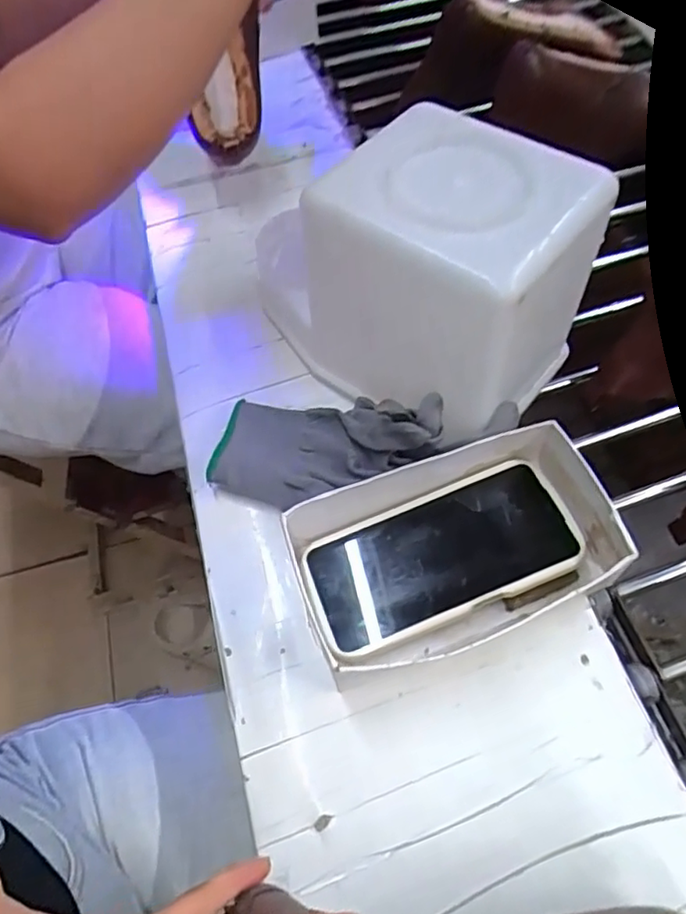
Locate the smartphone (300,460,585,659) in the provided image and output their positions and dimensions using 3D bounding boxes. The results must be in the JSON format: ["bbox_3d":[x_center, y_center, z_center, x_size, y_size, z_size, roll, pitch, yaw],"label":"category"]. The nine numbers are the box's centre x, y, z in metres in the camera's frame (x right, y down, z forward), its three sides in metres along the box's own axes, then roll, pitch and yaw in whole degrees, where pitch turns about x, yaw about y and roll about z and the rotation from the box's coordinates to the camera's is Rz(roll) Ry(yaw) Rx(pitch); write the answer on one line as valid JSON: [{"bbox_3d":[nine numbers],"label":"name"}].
[{"bbox_3d":[0.060,0.061,0.392,0.164,0.007,0.080,-22,55,-3],"label":"smartphone"}]

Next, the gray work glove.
[{"bbox_3d":[-0.011,-0.011,0.431,0.162,0.038,0.085,-10,56,15],"label":"gray work glove"}]

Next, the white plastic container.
[{"bbox_3d":[0.072,-0.113,0.427,0.148,0.167,0.134,36,66,23],"label":"white plastic container"}]

